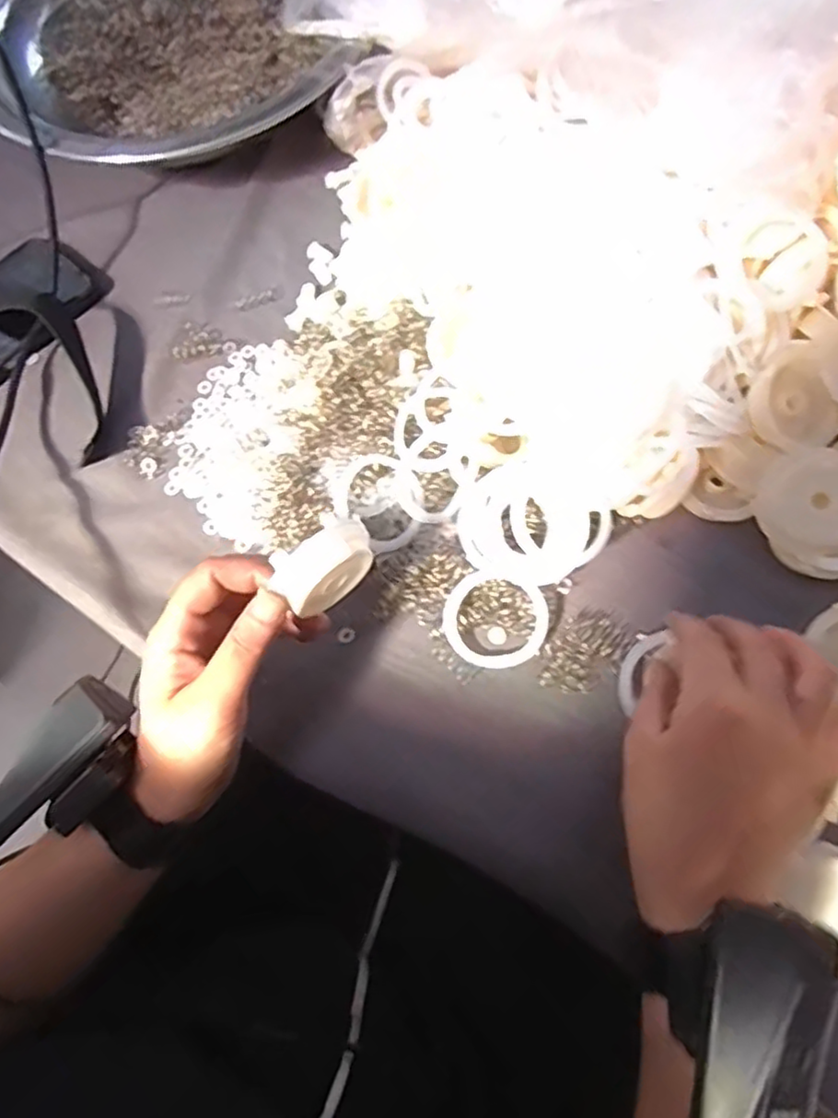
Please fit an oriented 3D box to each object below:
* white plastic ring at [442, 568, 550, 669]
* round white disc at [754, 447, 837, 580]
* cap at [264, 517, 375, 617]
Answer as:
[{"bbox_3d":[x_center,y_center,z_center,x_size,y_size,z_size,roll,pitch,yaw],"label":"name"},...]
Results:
[{"bbox_3d":[0.041,0.032,0.350,0.054,0.004,0.052,0,89,6],"label":"white plastic ring"},{"bbox_3d":[0.206,-0.021,0.336,0.064,0.057,0.015,43,31,12],"label":"round white disc"},{"bbox_3d":[-0.041,0.004,0.299,0.048,0.043,0.017,-39,69,-16],"label":"cap"}]

